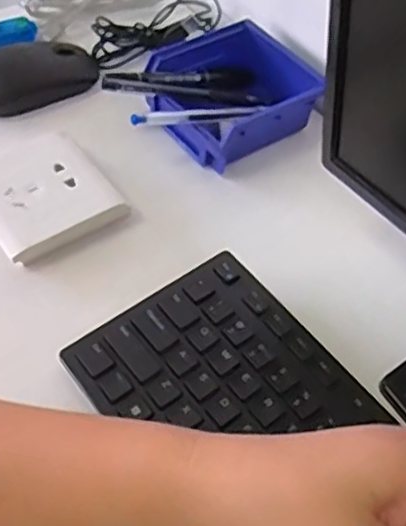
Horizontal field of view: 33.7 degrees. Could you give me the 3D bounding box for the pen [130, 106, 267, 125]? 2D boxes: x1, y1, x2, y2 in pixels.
[{"bbox_3d":[-0.002,-0.111,0.498,0.113,0.009,0.011,-12,52,-29],"label":"pen"}]

